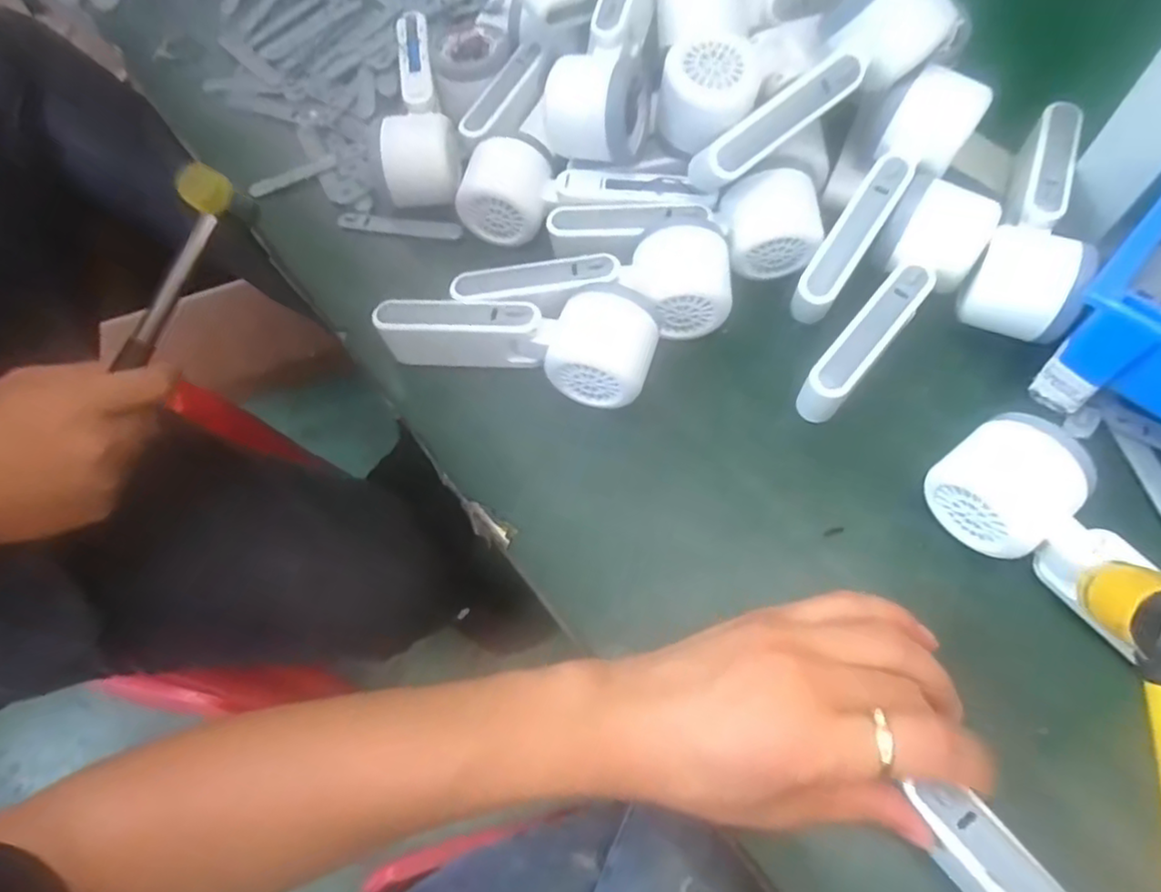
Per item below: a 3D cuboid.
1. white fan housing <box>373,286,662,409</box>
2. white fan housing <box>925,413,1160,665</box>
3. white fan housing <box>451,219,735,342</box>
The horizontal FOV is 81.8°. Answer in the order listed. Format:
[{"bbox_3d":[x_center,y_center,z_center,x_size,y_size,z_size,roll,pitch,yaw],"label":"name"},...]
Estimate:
[{"bbox_3d":[-0.033,-0.067,0.407,0.156,0.047,0.061,14,67,9],"label":"white fan housing"},{"bbox_3d":[0.242,0.062,0.324,0.061,0.050,0.164,-30,67,-10],"label":"white fan housing"},{"bbox_3d":[0.008,-0.098,0.417,0.163,0.043,0.058,-2,65,2],"label":"white fan housing"}]

